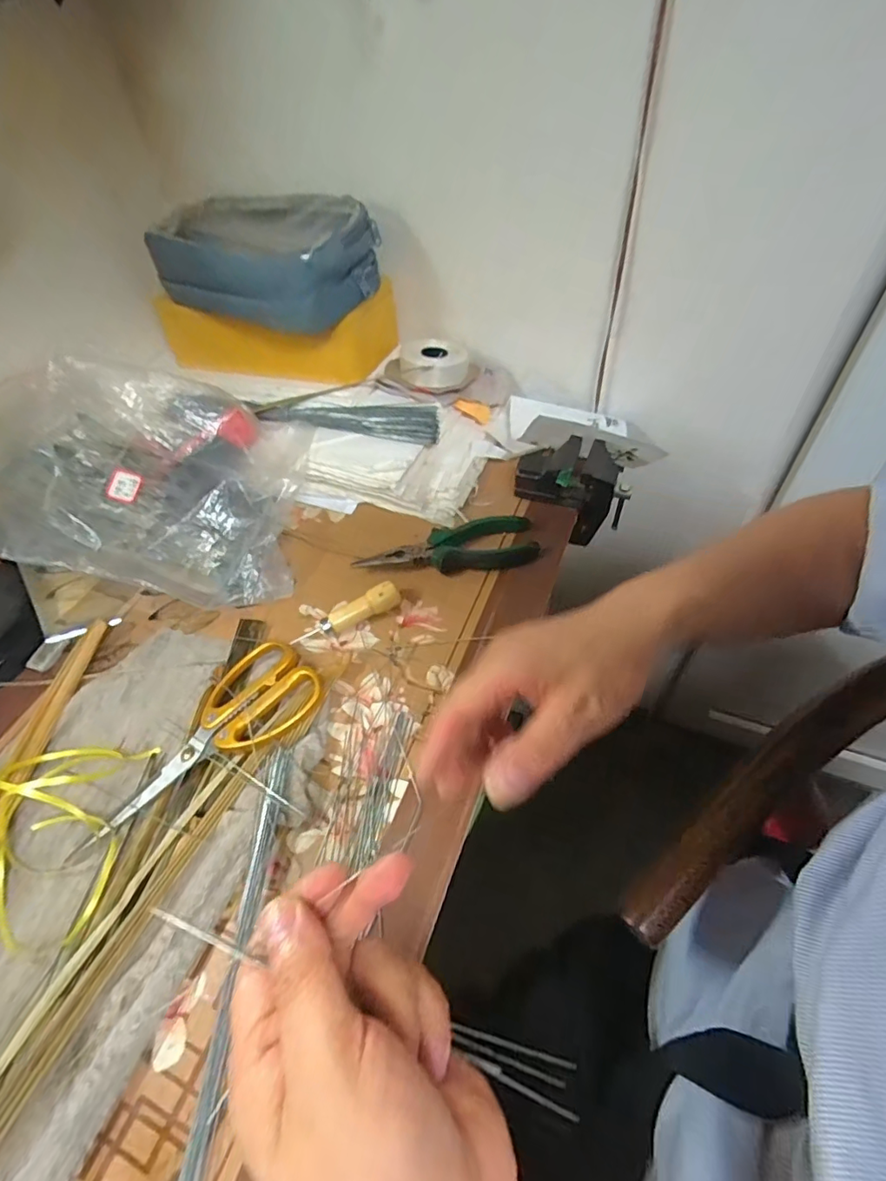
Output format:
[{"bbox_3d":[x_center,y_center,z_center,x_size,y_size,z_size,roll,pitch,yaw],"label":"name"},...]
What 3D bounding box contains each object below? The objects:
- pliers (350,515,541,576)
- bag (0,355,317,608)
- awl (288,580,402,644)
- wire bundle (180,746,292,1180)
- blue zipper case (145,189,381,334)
[{"bbox_3d":[0.005,-0.037,0.468,0.154,0.022,0.048,-9,51,-1],"label":"pliers"},{"bbox_3d":[-0.259,-0.098,0.467,0.243,0.128,0.187,-1,52,3],"label":"bag"},{"bbox_3d":[-0.079,0.019,0.434,0.091,0.017,0.019,-26,54,-3],"label":"awl"},{"bbox_3d":[-0.115,0.227,0.269,0.013,0.015,0.299,-1,51,5],"label":"wire bundle"},{"bbox_3d":[-0.175,-0.322,0.511,0.217,0.077,0.144,28,59,26],"label":"blue zipper case"}]

